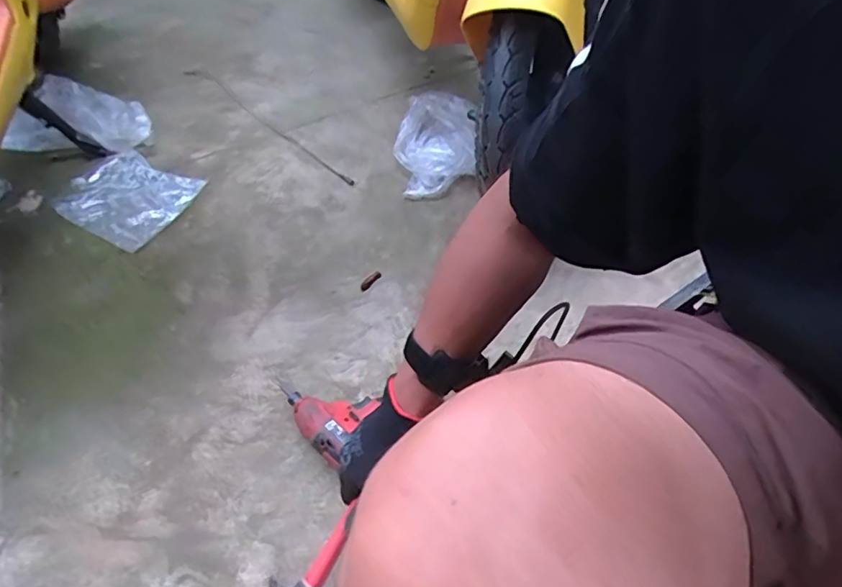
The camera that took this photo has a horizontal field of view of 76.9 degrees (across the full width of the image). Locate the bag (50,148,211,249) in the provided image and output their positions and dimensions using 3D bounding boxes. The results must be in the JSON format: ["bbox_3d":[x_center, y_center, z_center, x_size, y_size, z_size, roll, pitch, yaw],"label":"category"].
[{"bbox_3d":[-0.508,-0.175,0.918,0.204,0.032,0.181,17,51,10],"label":"bag"}]

